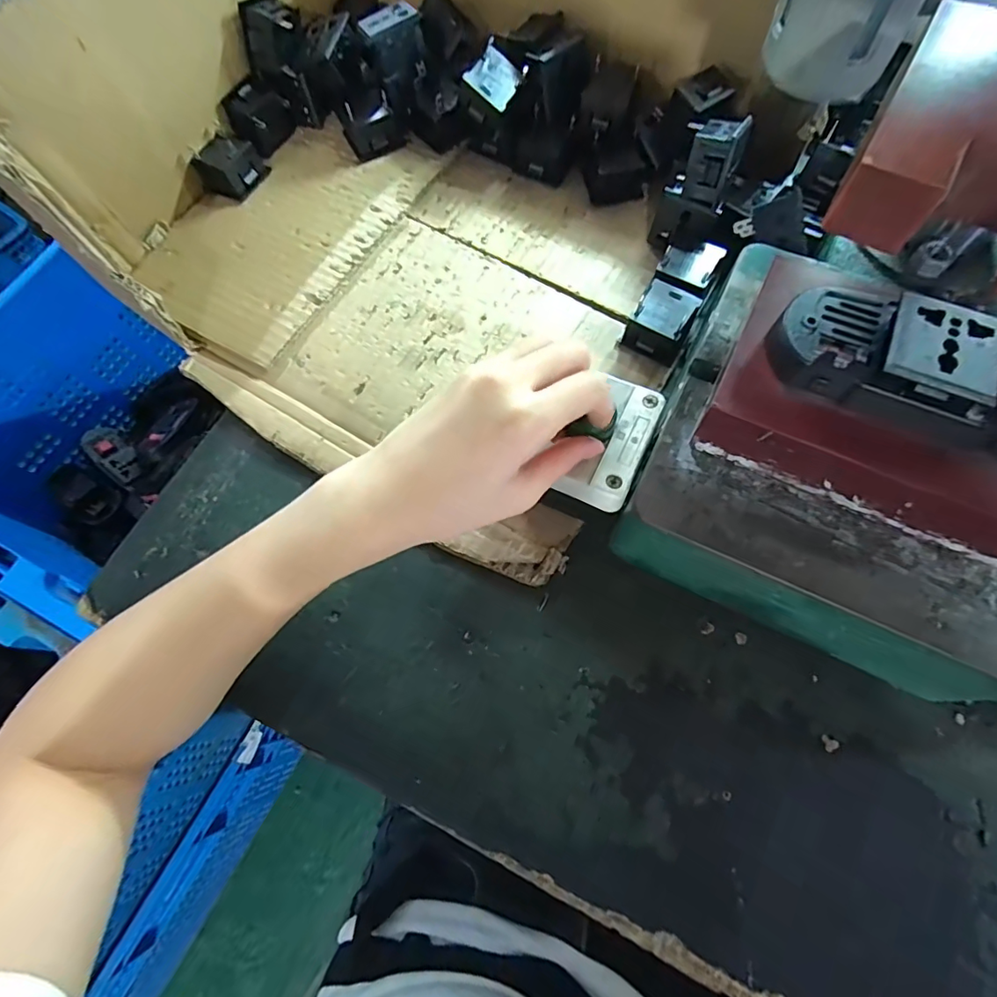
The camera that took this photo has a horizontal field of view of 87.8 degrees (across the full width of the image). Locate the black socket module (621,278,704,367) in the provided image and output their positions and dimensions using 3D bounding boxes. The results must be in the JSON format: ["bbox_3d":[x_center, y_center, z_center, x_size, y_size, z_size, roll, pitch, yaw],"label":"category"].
[{"bbox_3d":[0.107,-0.114,0.340,0.037,0.027,0.041,31,76,12],"label":"black socket module"}]

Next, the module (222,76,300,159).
[{"bbox_3d":[-0.186,-0.301,0.407,0.029,0.034,0.040,20,74,9],"label":"module"}]

